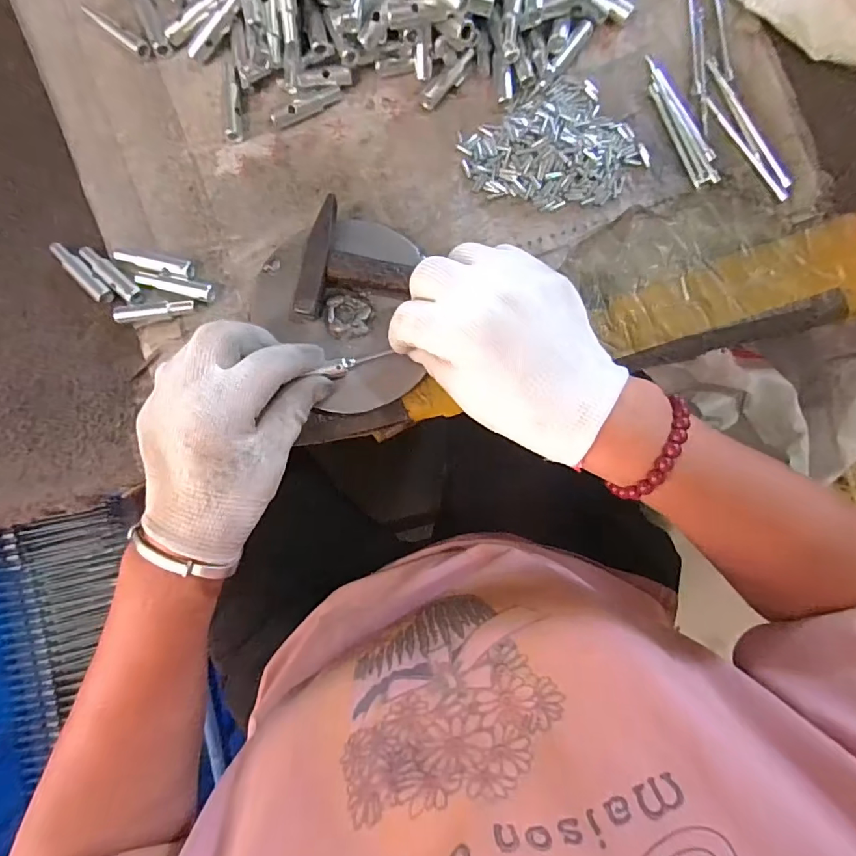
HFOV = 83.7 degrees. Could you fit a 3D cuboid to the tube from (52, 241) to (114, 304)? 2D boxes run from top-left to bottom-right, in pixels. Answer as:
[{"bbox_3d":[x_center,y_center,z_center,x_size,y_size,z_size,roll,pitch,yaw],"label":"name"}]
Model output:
[{"bbox_3d":[-0.231,-0.104,0.318,0.060,0.008,0.011,43,88,10],"label":"tube"}]

